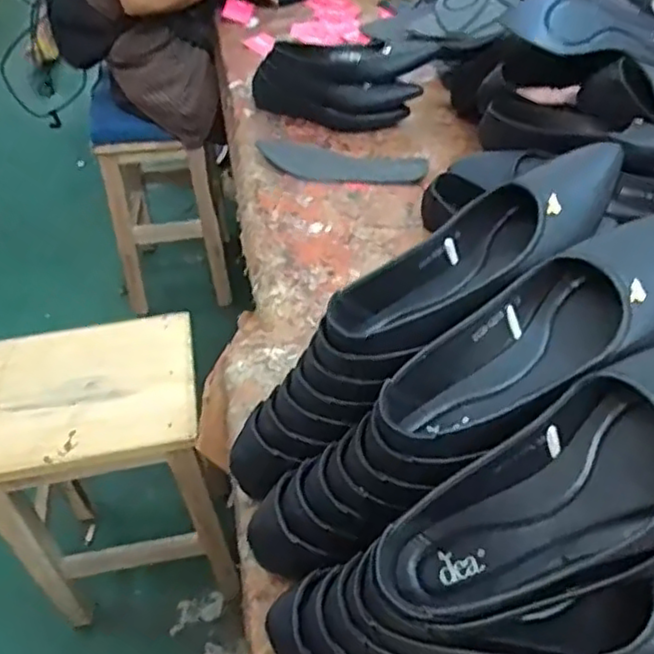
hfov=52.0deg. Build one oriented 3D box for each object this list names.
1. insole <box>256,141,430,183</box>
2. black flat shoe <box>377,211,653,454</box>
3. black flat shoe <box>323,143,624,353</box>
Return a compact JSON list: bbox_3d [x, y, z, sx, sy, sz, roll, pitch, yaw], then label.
[{"bbox_3d":[0.019,-0.235,0.963,0.249,0.011,0.075,7,47,10],"label":"insole"},{"bbox_3d":[0.146,0.004,0.436,0.248,0.056,0.099,-34,50,-1],"label":"black flat shoe"},{"bbox_3d":[0.114,-0.054,0.505,0.251,0.051,0.094,-33,50,0],"label":"black flat shoe"}]

